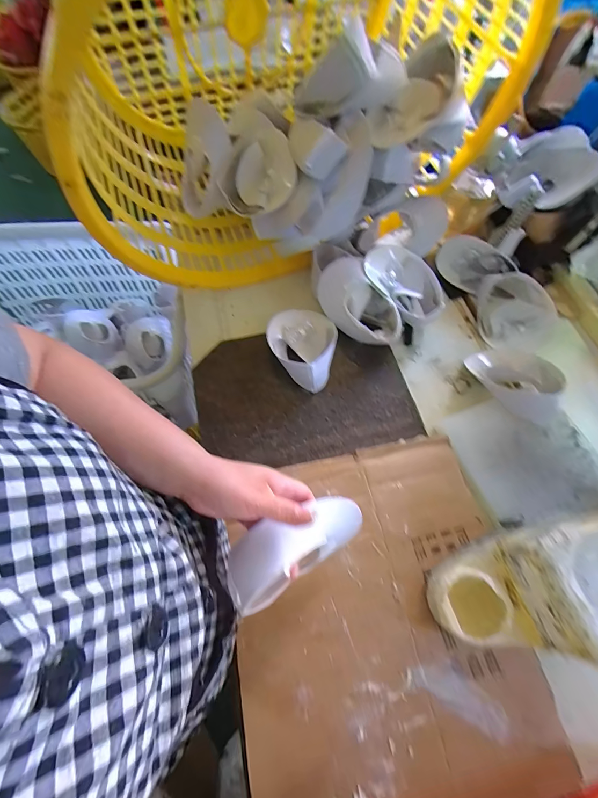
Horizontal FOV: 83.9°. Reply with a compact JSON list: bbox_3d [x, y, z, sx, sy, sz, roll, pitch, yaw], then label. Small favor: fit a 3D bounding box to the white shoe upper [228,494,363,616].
[{"bbox_3d":[0.000,0.155,0.347,0.156,0.074,0.062,-11,60,-35],"label":"white shoe upper"}]

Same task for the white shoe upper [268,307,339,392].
[{"bbox_3d":[0.004,-0.090,0.552,0.113,0.054,0.155,-1,63,-1],"label":"white shoe upper"}]

